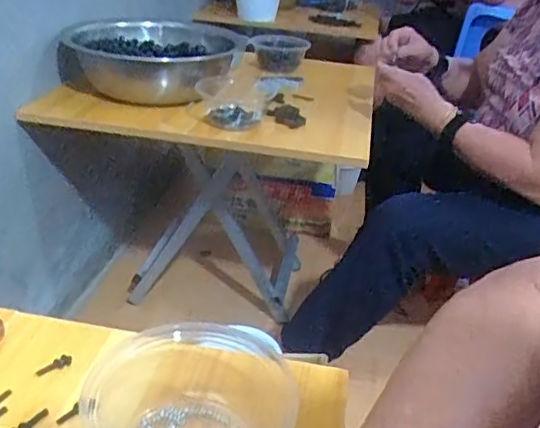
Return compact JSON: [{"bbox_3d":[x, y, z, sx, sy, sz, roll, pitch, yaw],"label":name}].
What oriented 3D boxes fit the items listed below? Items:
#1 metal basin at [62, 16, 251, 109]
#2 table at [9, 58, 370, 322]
[{"bbox_3d":[-0.220,-0.298,1.131,0.300,0.102,0.312,4,28,-2],"label":"metal basin"},{"bbox_3d":[-0.101,-0.049,1.307,0.582,0.511,0.543,9,28,7],"label":"table"}]

